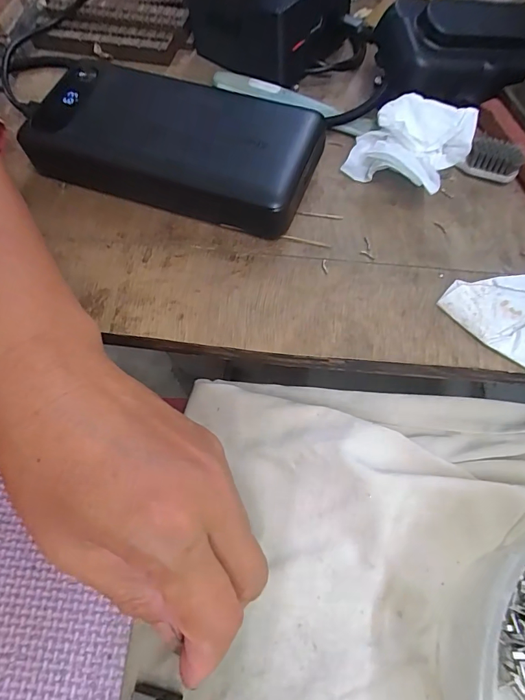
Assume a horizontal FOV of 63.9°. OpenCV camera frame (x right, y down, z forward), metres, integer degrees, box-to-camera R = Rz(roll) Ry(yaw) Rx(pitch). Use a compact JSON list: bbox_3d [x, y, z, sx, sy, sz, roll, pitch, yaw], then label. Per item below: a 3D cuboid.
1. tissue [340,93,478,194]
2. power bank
[{"bbox_3d":[0.077,-0.106,0.224,0.051,0.031,0.045,36,73,16],"label":"tissue"},{"bbox_3d":[-0.050,-0.114,0.235,0.155,0.033,0.069,19,69,10],"label":"power bank"}]

